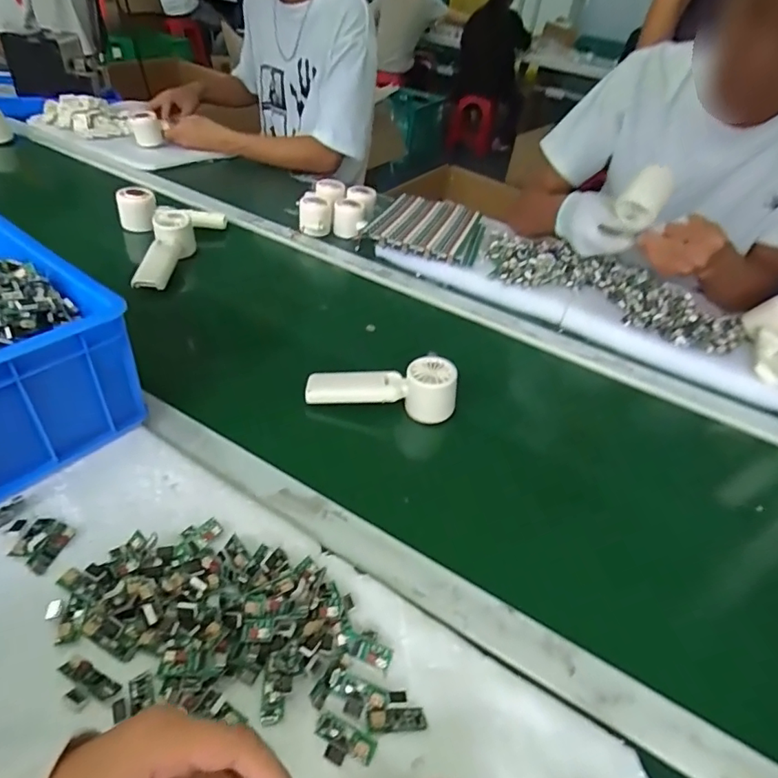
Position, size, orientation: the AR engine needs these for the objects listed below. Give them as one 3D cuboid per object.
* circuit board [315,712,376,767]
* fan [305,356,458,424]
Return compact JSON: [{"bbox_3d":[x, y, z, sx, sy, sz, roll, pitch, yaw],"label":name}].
[{"bbox_3d":[-0.028,0.218,0.308,0.038,0.010,0.021,21,42,15],"label":"circuit board"},{"bbox_3d":[-0.010,-0.002,0.565,0.163,0.055,0.047,3,43,-3],"label":"fan"}]

